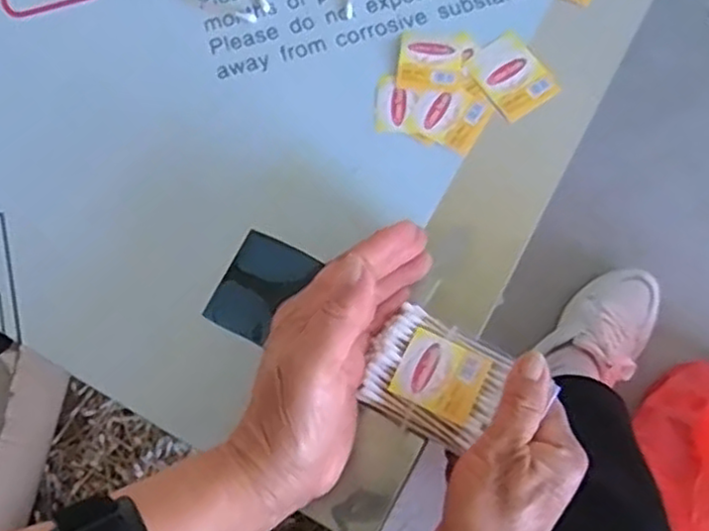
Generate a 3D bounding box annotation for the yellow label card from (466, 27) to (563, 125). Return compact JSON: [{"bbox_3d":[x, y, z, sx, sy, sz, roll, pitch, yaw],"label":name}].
[{"bbox_3d":[0.099,-0.119,0.444,0.041,0.004,0.052,-33,75,-7],"label":"yellow label card"}]

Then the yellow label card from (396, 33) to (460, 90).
[{"bbox_3d":[0.047,-0.129,0.447,0.039,0.004,0.037,4,73,4],"label":"yellow label card"}]

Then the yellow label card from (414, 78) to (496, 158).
[{"bbox_3d":[0.062,-0.095,0.437,0.043,0.004,0.041,34,77,12],"label":"yellow label card"}]

